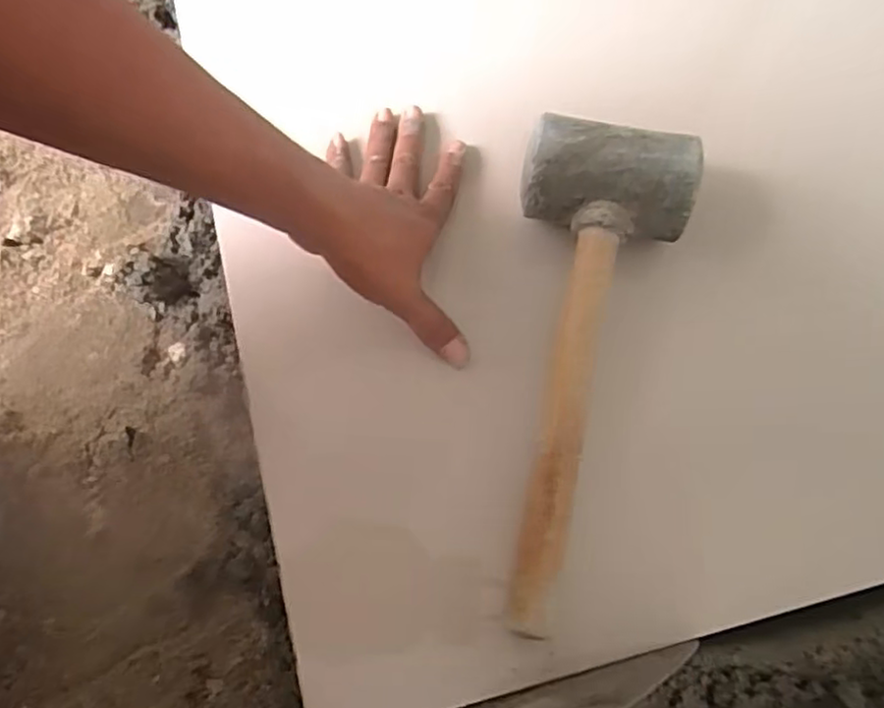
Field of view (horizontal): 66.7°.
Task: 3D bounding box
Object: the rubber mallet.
[{"bbox_3d":[0.081,0.008,0.407,0.102,0.066,0.302,12,72,4],"label":"rubber mallet"}]

